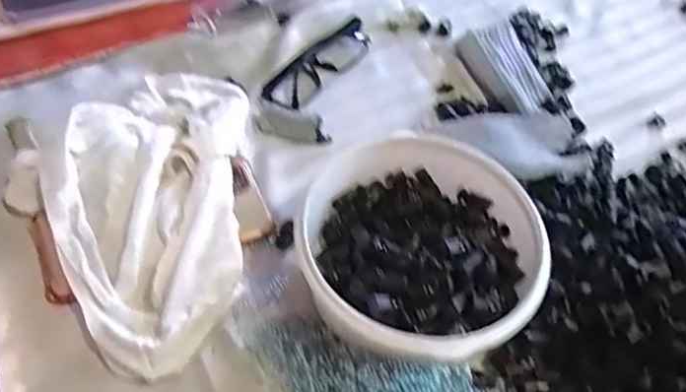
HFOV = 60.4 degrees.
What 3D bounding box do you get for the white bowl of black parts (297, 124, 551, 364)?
[{"bbox_3d":[0.054,0.041,0.415,0.156,0.080,0.165,3,55,-5],"label":"white bowl of black parts"}]

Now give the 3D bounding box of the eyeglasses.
[{"bbox_3d":[-0.022,-0.127,0.576,0.038,0.021,0.138,32,57,19],"label":"eyeglasses"}]

